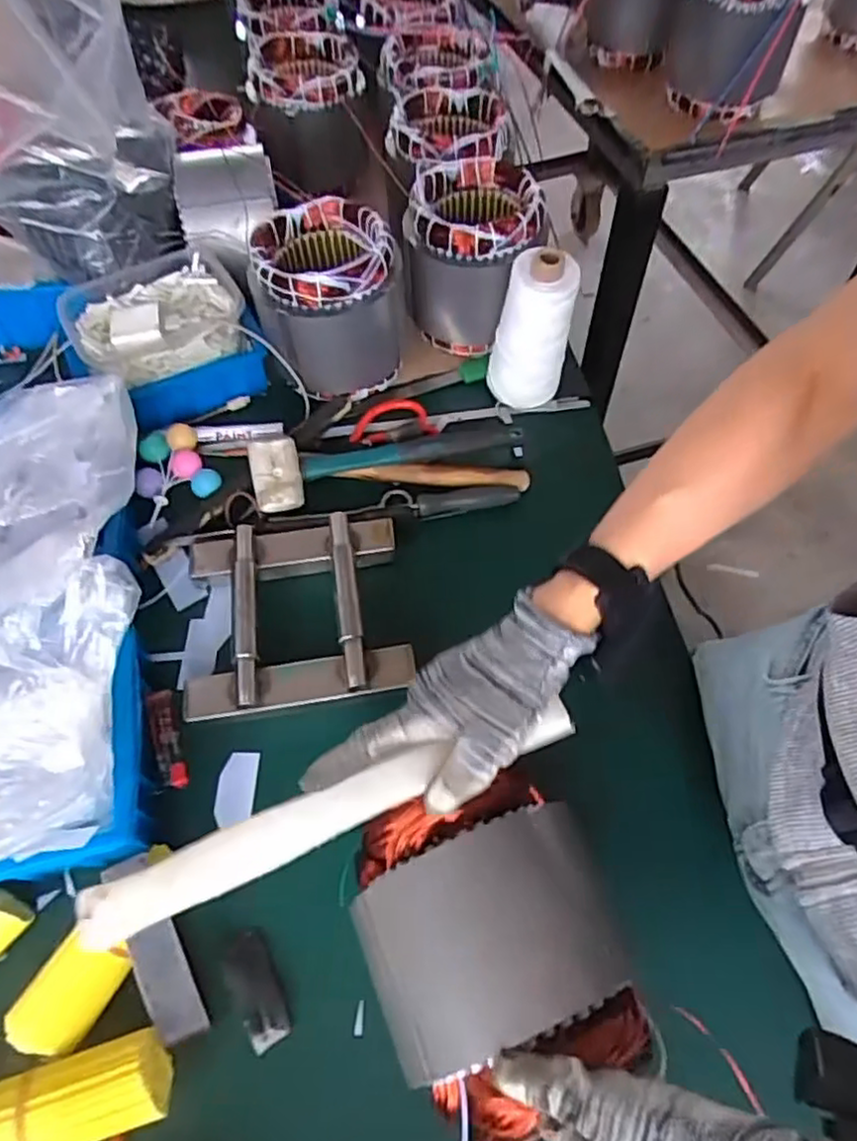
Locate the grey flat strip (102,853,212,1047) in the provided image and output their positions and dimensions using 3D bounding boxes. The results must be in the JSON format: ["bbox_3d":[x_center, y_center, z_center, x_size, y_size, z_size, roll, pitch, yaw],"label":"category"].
[{"bbox_3d":[-0.191,0.265,0.480,0.030,0.005,0.125,-19,76,-32],"label":"grey flat strip"}]

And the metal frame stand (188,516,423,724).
[{"bbox_3d":[-0.120,0.036,0.620,0.191,0.045,0.181,-8,58,-4],"label":"metal frame stand"}]

